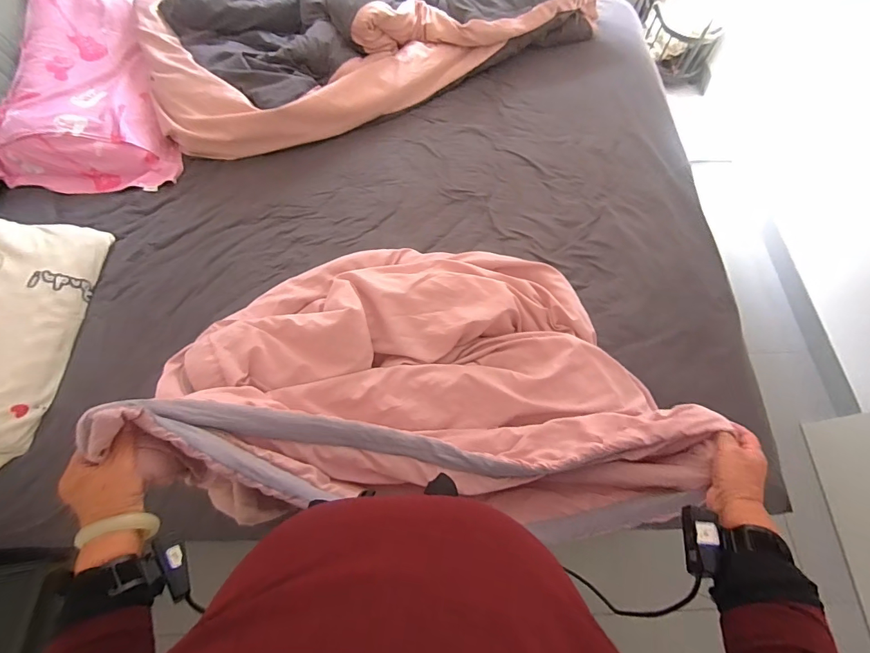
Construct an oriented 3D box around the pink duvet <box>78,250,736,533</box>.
[{"bbox_3d":[0.018,0.019,0.708,0.847,0.366,0.548,2,65,1],"label":"pink duvet"}]

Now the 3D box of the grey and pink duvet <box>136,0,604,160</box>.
[{"bbox_3d":[-0.219,-1.036,1.348,1.391,0.224,0.732,-25,70,-11],"label":"grey and pink duvet"}]

